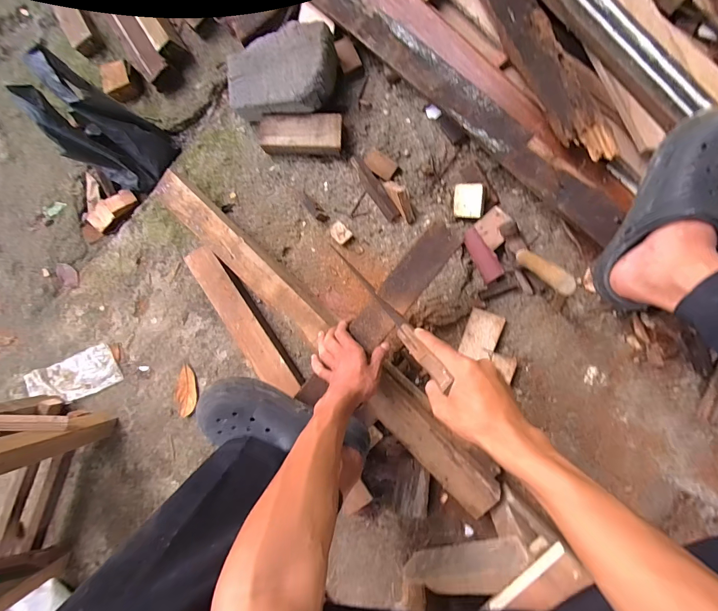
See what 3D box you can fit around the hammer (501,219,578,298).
[{"bbox_3d":[0.268,-0.072,0.566,0.030,0.215,0.063,-14,118,8],"label":"hammer"}]

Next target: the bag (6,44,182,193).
[{"bbox_3d":[-0.494,-0.330,0.694,0.152,0.190,0.138,33,94,7],"label":"bag"}]

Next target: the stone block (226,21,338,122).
[{"bbox_3d":[-0.143,-0.418,0.669,0.203,0.071,0.123,-4,88,8],"label":"stone block"}]

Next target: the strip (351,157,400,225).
[{"bbox_3d":[0.029,-0.220,0.689,0.029,0.018,0.143,-35,84,6],"label":"strip"}]

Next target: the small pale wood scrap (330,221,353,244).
[{"bbox_3d":[-0.035,-0.136,0.696,0.031,0.023,0.041,-45,84,5],"label":"small pale wood scrap"}]

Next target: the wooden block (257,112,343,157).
[{"bbox_3d":[-0.108,-0.321,0.705,0.154,0.046,0.070,1,89,8],"label":"wooden block"}]

